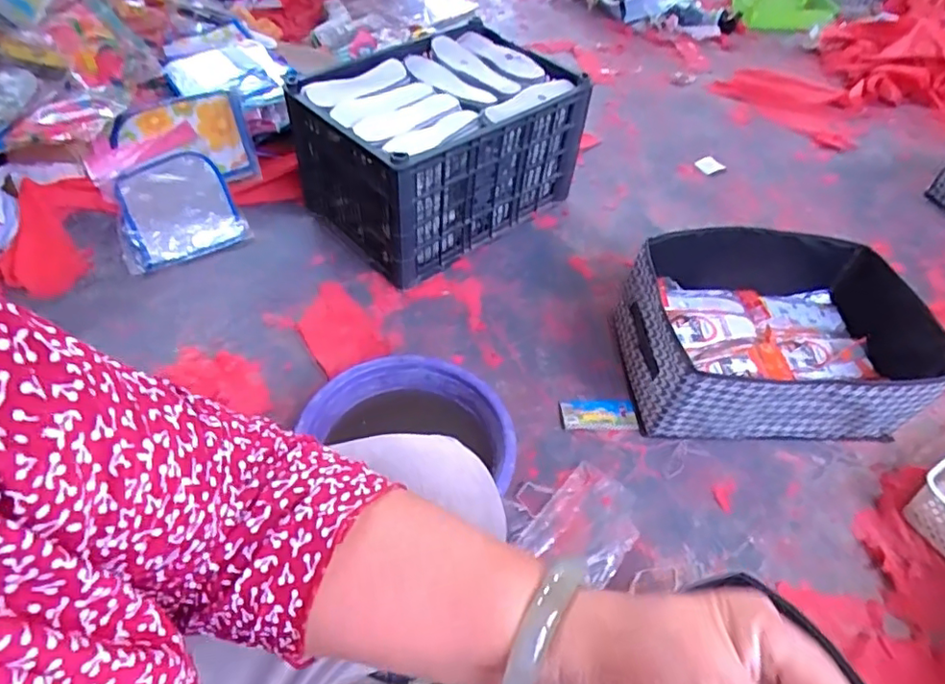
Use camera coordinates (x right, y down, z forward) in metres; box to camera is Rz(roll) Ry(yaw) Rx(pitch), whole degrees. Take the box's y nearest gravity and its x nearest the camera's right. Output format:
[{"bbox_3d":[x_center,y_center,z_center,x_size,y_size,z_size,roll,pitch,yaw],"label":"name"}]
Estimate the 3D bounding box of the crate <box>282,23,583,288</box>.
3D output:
[{"bbox_3d":[-0.077,-0.405,1.217,0.468,0.273,0.374,-34,60,-28],"label":"crate"}]

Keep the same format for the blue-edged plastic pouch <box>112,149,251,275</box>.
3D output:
[{"bbox_3d":[-0.634,-0.294,1.266,0.230,0.042,0.309,-22,55,-21],"label":"blue-edged plastic pouch"}]

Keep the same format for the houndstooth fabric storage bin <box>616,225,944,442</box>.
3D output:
[{"bbox_3d":[0.499,-0.008,1.003,0.456,0.179,0.325,-1,50,-5],"label":"houndstooth fabric storage bin"}]

